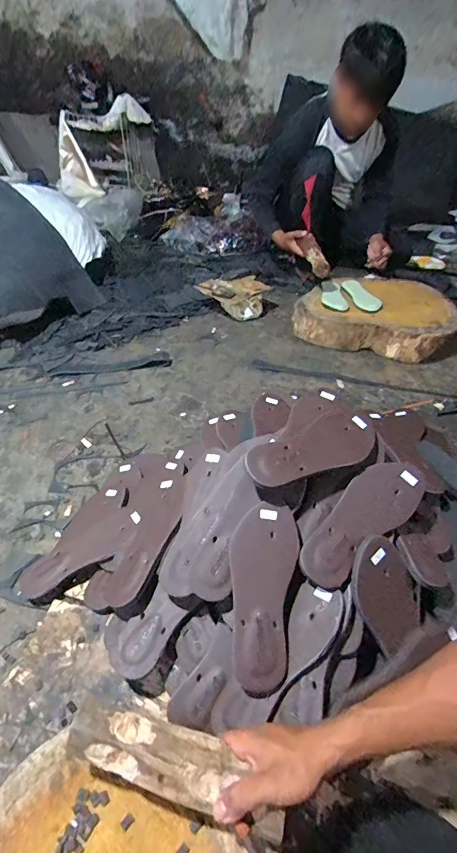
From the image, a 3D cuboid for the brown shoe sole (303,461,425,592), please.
[{"bbox_3d":[0.205,0.136,0.626,0.242,0.010,0.093,-35,79,-17],"label":"brown shoe sole"}]

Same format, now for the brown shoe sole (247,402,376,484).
[{"bbox_3d":[0.133,0.029,0.645,0.241,0.023,0.106,-22,45,-24],"label":"brown shoe sole"}]

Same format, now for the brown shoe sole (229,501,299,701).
[{"bbox_3d":[0.047,0.233,0.576,0.095,0.020,0.240,5,70,2],"label":"brown shoe sole"}]

